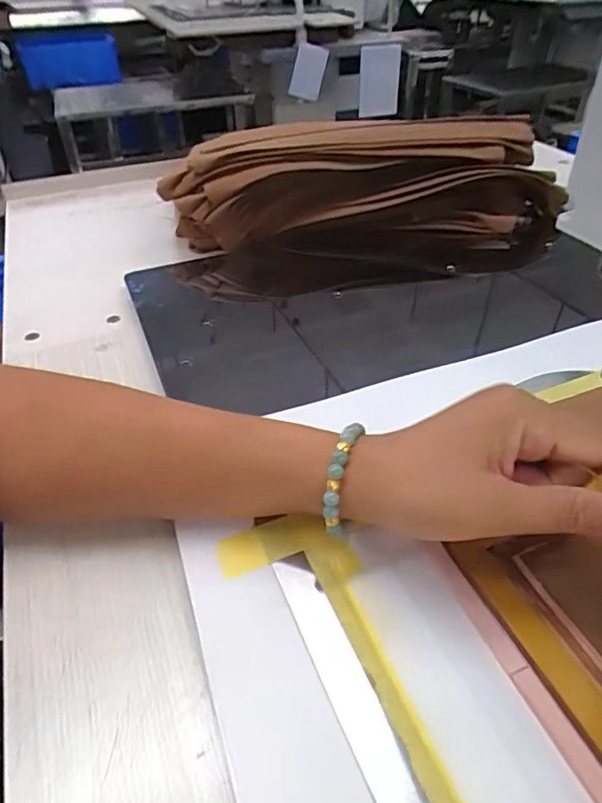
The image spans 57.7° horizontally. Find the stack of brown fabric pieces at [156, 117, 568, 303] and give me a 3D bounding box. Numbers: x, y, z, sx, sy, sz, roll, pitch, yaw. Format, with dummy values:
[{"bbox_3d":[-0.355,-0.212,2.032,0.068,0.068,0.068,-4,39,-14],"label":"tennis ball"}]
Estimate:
[{"bbox_3d":[0.066,-0.200,0.591,0.399,0.157,0.097,-5,41,-5],"label":"stack of brown fabric pieces"}]

